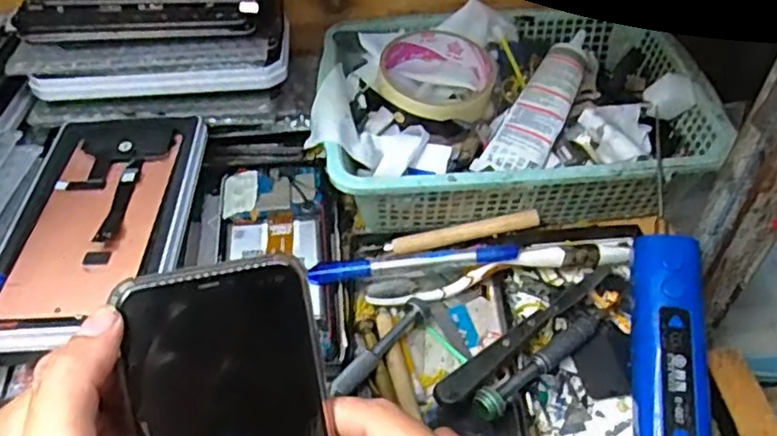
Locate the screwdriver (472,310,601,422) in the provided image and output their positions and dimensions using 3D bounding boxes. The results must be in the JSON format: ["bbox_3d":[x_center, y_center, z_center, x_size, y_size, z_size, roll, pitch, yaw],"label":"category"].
[{"bbox_3d":[0.090,0.082,0.370,0.106,0.021,0.016,-33,55,-25],"label":"screwdriver"}]

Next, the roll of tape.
[{"bbox_3d":[0.036,-0.108,0.471,0.085,0.018,0.085,-1,47,1],"label":"roll of tape"}]

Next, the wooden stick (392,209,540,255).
[{"bbox_3d":[0.053,0.009,0.442,0.100,0.009,0.014,-12,49,7],"label":"wooden stick"}]

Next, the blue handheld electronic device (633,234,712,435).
[{"bbox_3d":[0.149,0.071,0.338,0.032,0.020,0.130,7,67,4],"label":"blue handheld electronic device"}]

